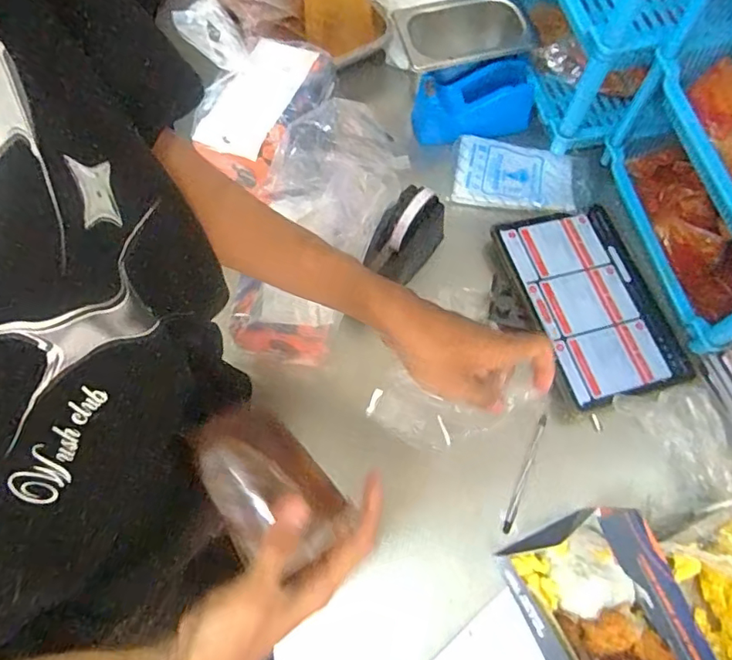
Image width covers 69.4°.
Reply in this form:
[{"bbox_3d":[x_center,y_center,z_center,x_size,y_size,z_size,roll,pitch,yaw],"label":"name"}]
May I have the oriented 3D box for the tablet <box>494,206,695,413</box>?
[{"bbox_3d":[0.271,-0.035,0.635,0.156,0.010,0.241,-14,72,-11],"label":"tablet"}]

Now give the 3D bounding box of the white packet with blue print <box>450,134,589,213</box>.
[{"bbox_3d":[0.205,-0.204,0.706,0.174,0.016,0.100,10,69,4],"label":"white packet with blue print"}]

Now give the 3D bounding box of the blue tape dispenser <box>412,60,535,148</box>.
[{"bbox_3d":[0.141,-0.304,0.710,0.156,0.061,0.067,-11,69,-4],"label":"blue tape dispenser"}]

